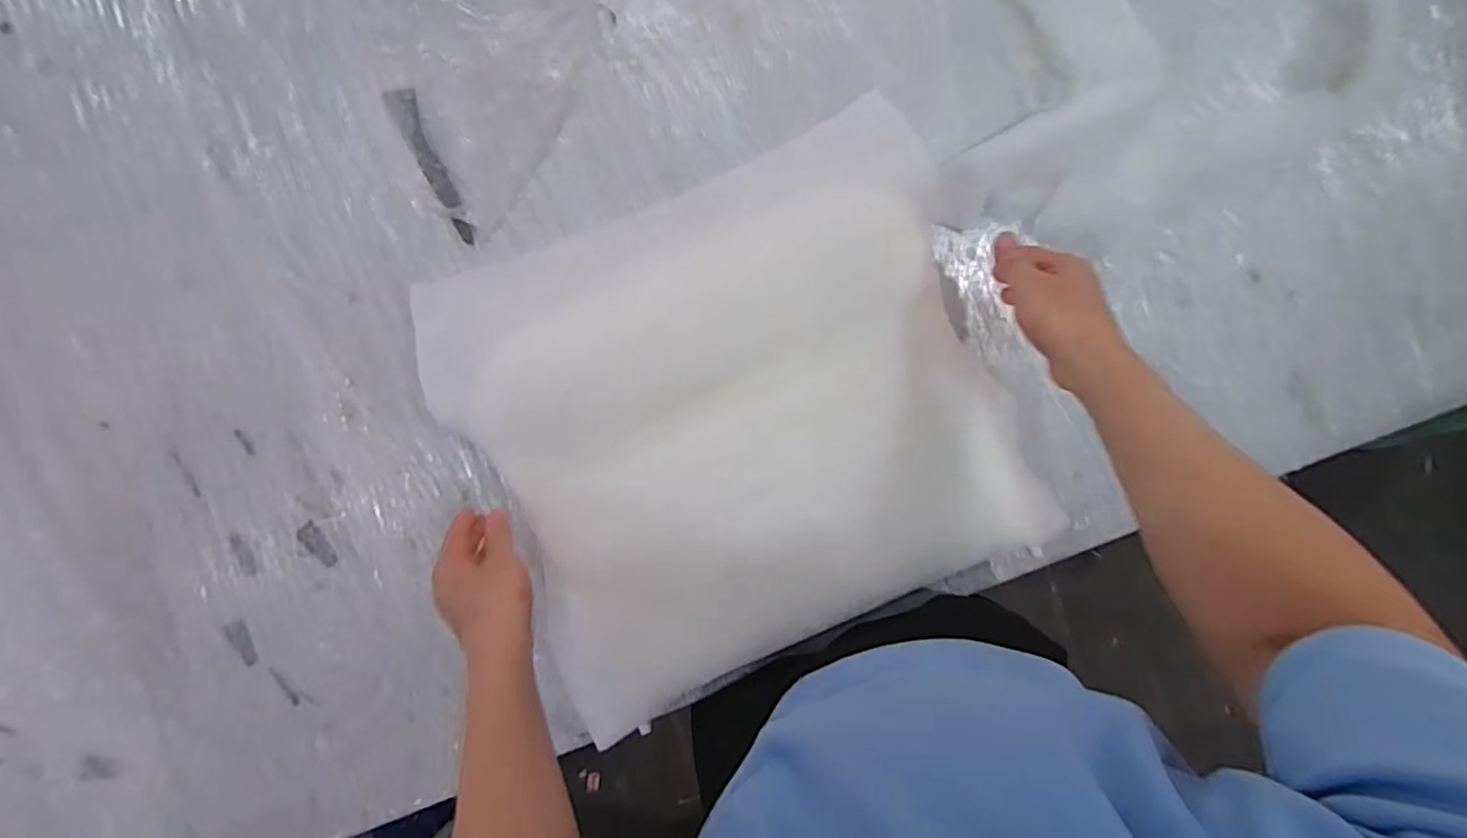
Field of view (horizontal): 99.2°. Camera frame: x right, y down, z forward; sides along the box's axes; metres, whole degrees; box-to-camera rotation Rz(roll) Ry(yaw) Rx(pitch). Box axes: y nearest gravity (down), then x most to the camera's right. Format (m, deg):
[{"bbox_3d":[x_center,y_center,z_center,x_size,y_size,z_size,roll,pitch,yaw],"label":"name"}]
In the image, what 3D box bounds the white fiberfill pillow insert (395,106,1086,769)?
[{"bbox_3d":[0.010,0.010,0.614,0.508,0.071,0.477,-23,98,1],"label":"white fiberfill pillow insert"}]

